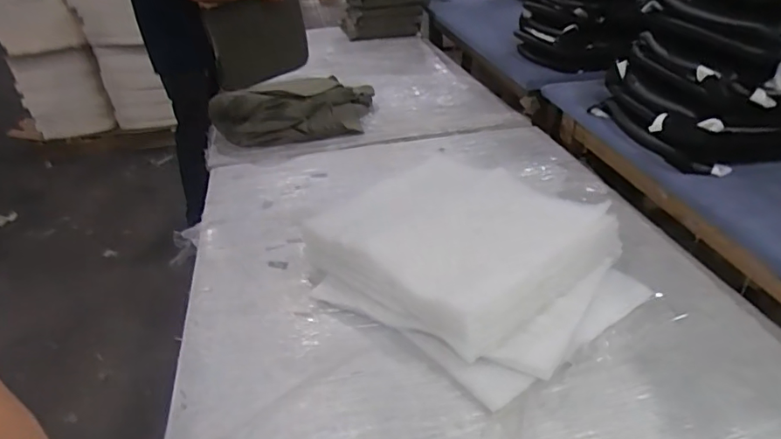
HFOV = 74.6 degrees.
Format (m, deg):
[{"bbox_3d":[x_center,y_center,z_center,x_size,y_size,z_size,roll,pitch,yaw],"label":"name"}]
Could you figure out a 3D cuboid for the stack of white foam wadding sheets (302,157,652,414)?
[{"bbox_3d":[0.163,0.057,1.180,0.584,0.142,0.666,-28,39,-31],"label":"stack of white foam wadding sheets"}]

